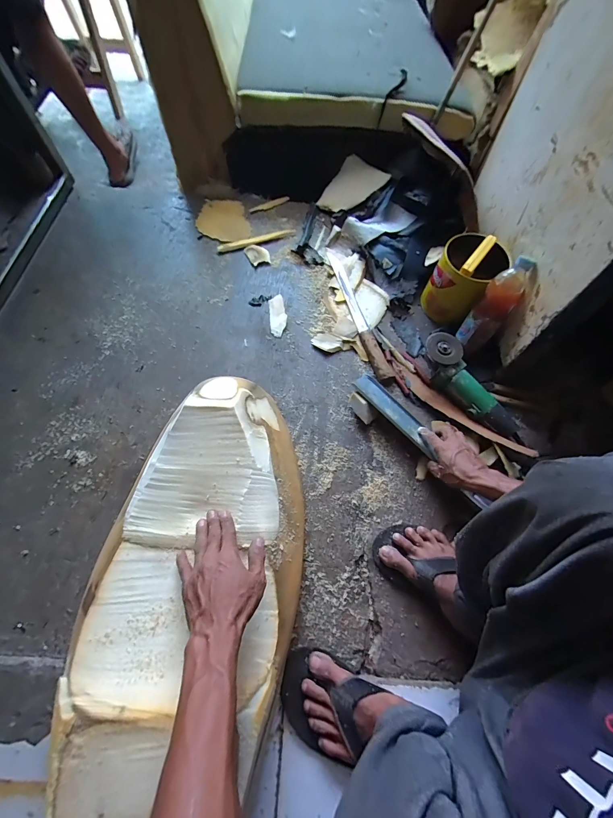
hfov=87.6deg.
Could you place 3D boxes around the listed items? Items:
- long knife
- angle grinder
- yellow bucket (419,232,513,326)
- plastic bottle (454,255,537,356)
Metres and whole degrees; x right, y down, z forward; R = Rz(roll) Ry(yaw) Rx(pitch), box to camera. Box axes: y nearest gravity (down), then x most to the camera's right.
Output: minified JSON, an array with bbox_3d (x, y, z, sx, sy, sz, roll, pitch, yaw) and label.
[{"bbox_3d":[0.130,-0.259,0.833,0.037,0.025,0.438,-15,69,-9],"label":"long knife"},{"bbox_3d":[0.362,-0.053,0.716,0.262,0.082,0.098,42,71,14],"label":"angle grinder"},{"bbox_3d":[0.380,-0.320,0.785,0.132,0.183,0.143,1,67,-2],"label":"yellow bucket"},{"bbox_3d":[0.411,-0.225,0.709,0.072,0.216,0.067,26,41,8],"label":"plastic bottle"}]

